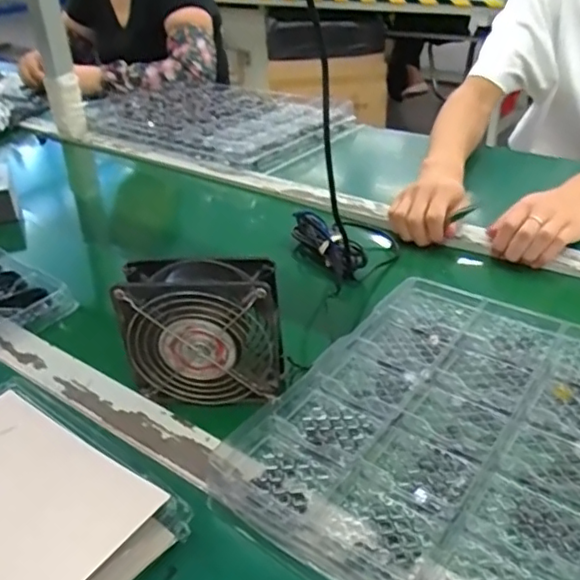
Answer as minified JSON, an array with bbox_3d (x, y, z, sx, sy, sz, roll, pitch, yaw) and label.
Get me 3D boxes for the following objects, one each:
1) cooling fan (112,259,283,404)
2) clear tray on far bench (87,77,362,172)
[{"bbox_3d":[-0.066,0.034,0.473,0.117,0.108,0.047,1,32,9],"label":"cooling fan"},{"bbox_3d":[-0.142,-0.334,1.170,0.521,0.033,0.332,23,41,37],"label":"clear tray on far bench"}]

